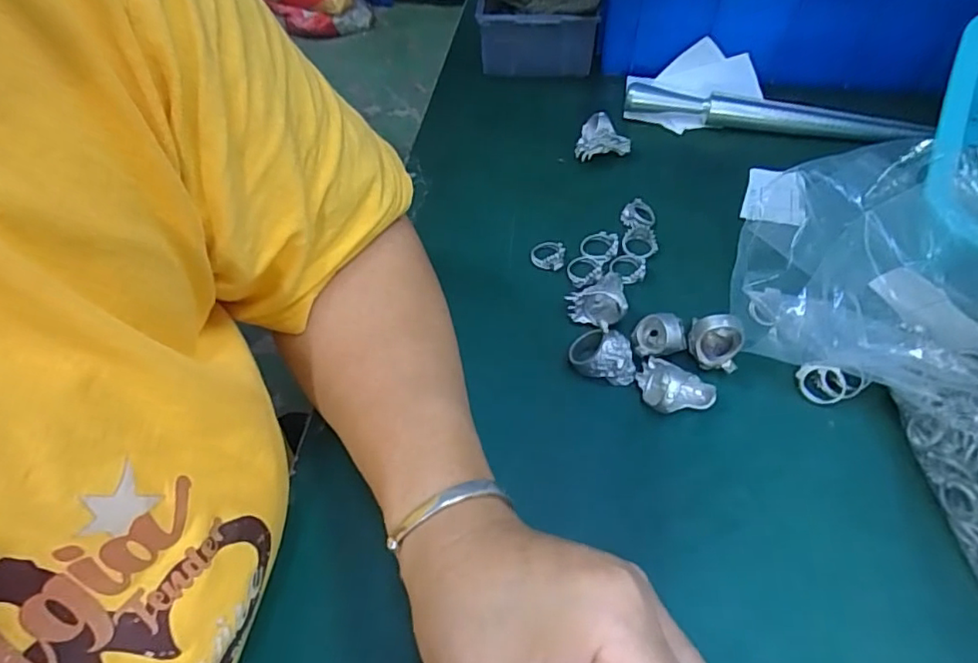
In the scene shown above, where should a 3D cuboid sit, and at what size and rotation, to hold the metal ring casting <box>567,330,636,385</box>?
[{"bbox_3d":[0.062,0.013,0.309,0.037,0.027,0.020,29,62,19],"label":"metal ring casting"}]

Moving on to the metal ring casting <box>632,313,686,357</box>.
[{"bbox_3d":[0.095,0.003,0.313,0.029,0.023,0.020,3,57,4],"label":"metal ring casting"}]

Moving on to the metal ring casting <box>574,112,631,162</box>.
[{"bbox_3d":[0.081,-0.138,0.406,0.037,0.030,0.020,-4,56,-1],"label":"metal ring casting"}]

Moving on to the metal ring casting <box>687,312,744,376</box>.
[{"bbox_3d":[0.122,0.007,0.307,0.025,0.036,0.021,2,57,3],"label":"metal ring casting"}]

